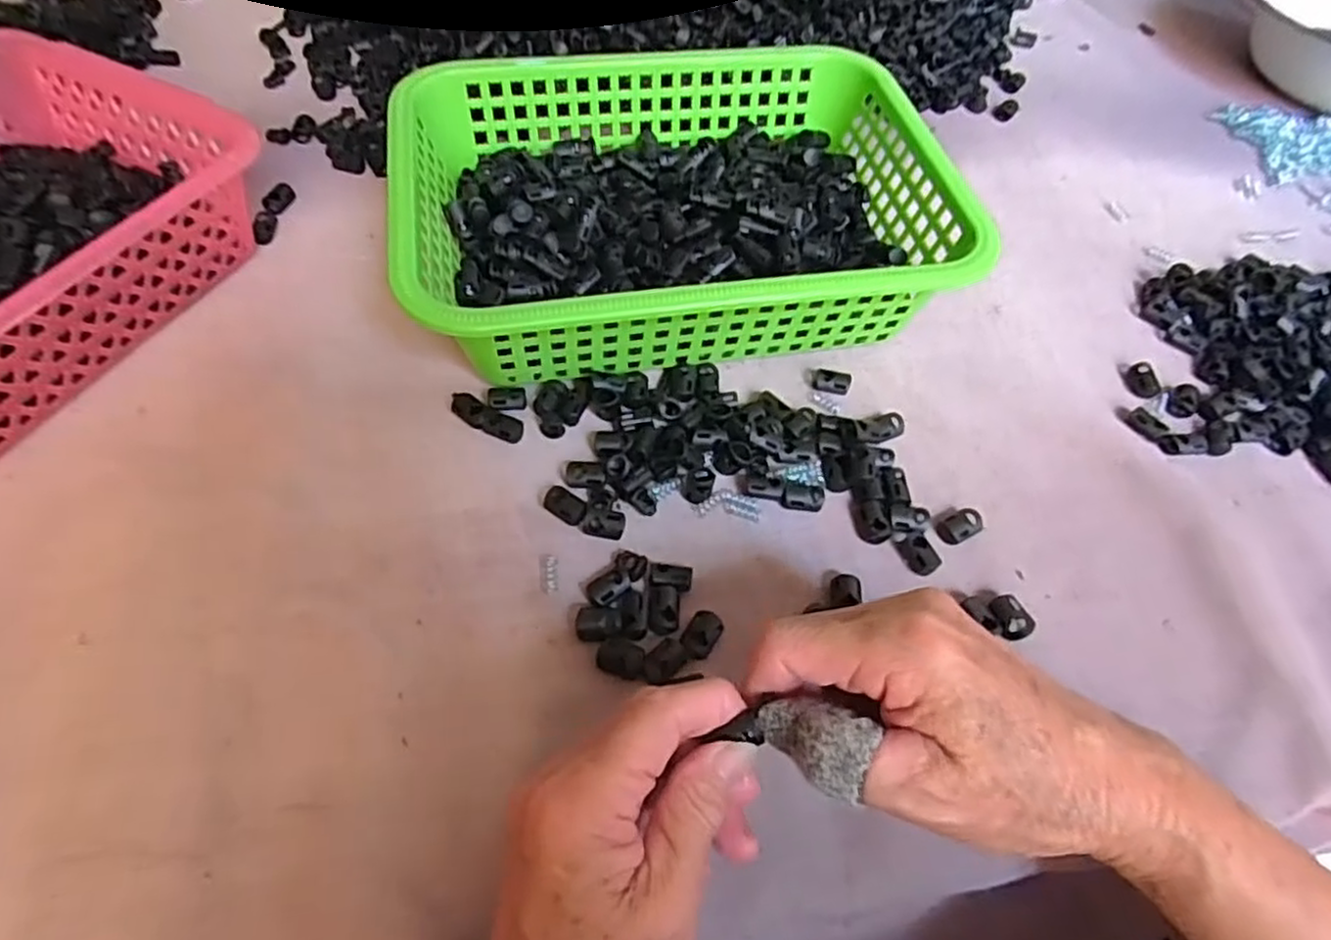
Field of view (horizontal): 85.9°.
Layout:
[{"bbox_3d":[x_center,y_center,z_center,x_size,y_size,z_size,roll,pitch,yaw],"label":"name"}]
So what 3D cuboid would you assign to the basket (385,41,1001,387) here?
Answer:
[{"bbox_3d":[0.003,-0.149,0.415,0.290,0.080,0.206,-8,56,-10],"label":"basket"}]

